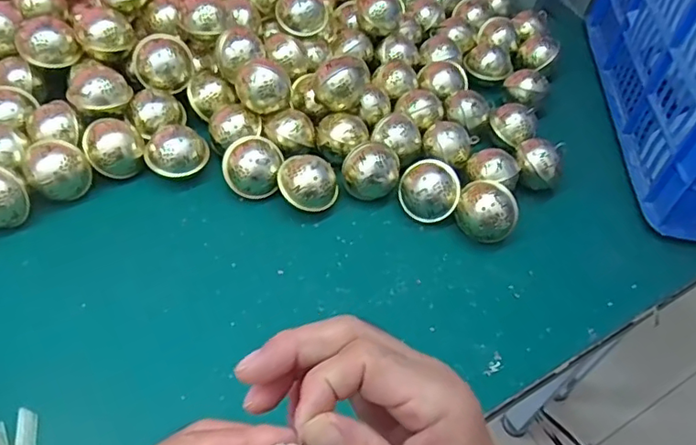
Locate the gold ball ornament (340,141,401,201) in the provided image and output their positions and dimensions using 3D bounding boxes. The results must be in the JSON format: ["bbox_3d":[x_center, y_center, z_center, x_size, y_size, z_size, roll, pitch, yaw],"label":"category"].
[{"bbox_3d":[0.024,-0.055,0.598,0.059,0.051,0.060,9,51,1],"label":"gold ball ornament"}]

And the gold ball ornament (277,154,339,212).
[{"bbox_3d":[-0.040,-0.038,0.576,0.060,0.049,0.054,5,51,-2],"label":"gold ball ornament"}]

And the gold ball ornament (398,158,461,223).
[{"bbox_3d":[0.083,-0.031,0.586,0.060,0.046,0.055,13,51,4],"label":"gold ball ornament"}]

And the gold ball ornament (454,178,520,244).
[{"bbox_3d":[0.137,-0.009,0.572,0.059,0.051,0.054,25,53,14],"label":"gold ball ornament"}]

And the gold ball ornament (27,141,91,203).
[{"bbox_3d":[-0.281,-0.050,0.557,0.052,0.052,0.055,3,51,-4],"label":"gold ball ornament"}]

